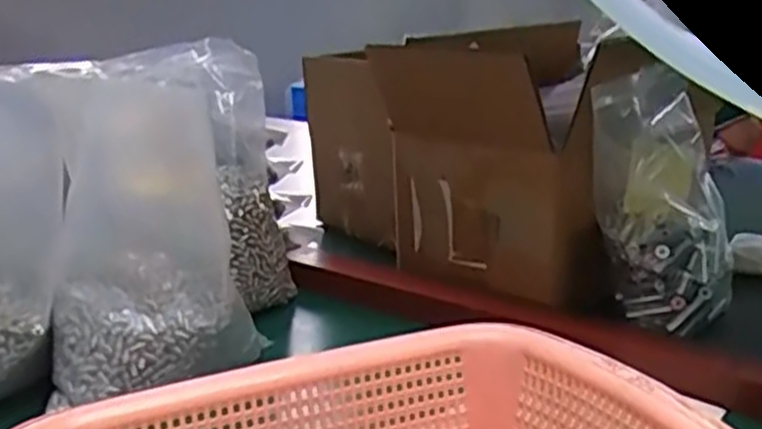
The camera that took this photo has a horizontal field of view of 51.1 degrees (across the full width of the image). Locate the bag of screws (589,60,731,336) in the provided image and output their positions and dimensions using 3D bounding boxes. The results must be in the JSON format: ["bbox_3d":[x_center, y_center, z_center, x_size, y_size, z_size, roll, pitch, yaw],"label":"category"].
[{"bbox_3d":[0.223,-0.014,0.611,0.095,0.183,0.119,8,18,32],"label":"bag of screws"}]

